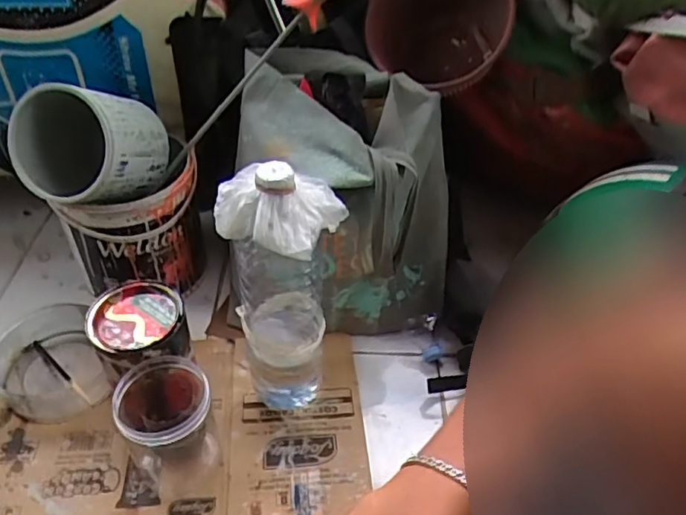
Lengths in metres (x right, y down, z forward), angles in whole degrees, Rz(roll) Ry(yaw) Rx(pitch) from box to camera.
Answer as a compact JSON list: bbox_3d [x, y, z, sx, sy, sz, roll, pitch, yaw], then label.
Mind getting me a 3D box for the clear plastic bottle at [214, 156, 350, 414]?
[{"bbox_3d":[-0.061,0.049,0.594,0.092,0.332,0.090,2,45,-2],"label":"clear plastic bottle"}]

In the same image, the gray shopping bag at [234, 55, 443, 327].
[{"bbox_3d":[0.012,-0.062,0.706,0.255,0.283,0.171,-3,44,-7],"label":"gray shopping bag"}]

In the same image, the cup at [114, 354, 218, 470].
[{"bbox_3d":[-0.176,0.174,0.584,0.085,0.130,0.091,2,45,-2],"label":"cup"}]

